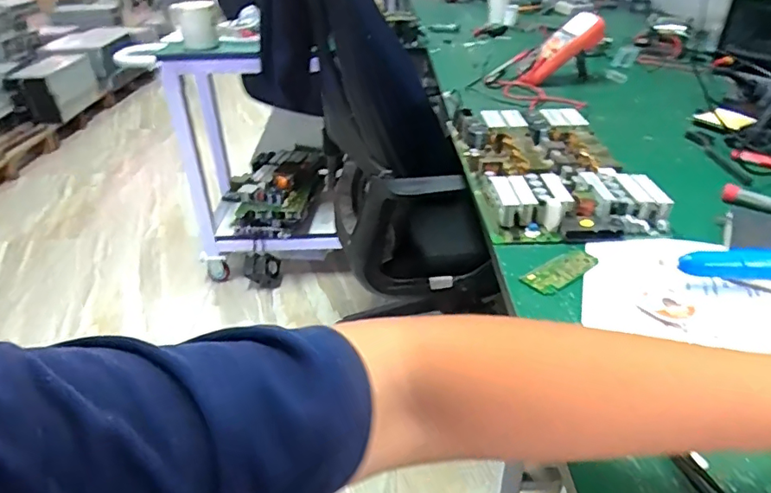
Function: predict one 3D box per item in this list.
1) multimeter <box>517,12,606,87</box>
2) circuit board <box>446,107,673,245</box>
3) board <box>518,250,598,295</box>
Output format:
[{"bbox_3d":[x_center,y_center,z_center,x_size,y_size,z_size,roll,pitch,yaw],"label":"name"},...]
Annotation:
[{"bbox_3d":[0.350,-0.391,1.060,0.200,0.066,0.047,-39,38,0],"label":"multimeter"},{"bbox_3d":[0.208,-0.112,0.704,0.195,0.043,0.342,-2,33,-1],"label":"circuit board"},{"bbox_3d":[0.175,0.024,0.519,0.086,0.008,0.033,-24,37,-28],"label":"board"}]

